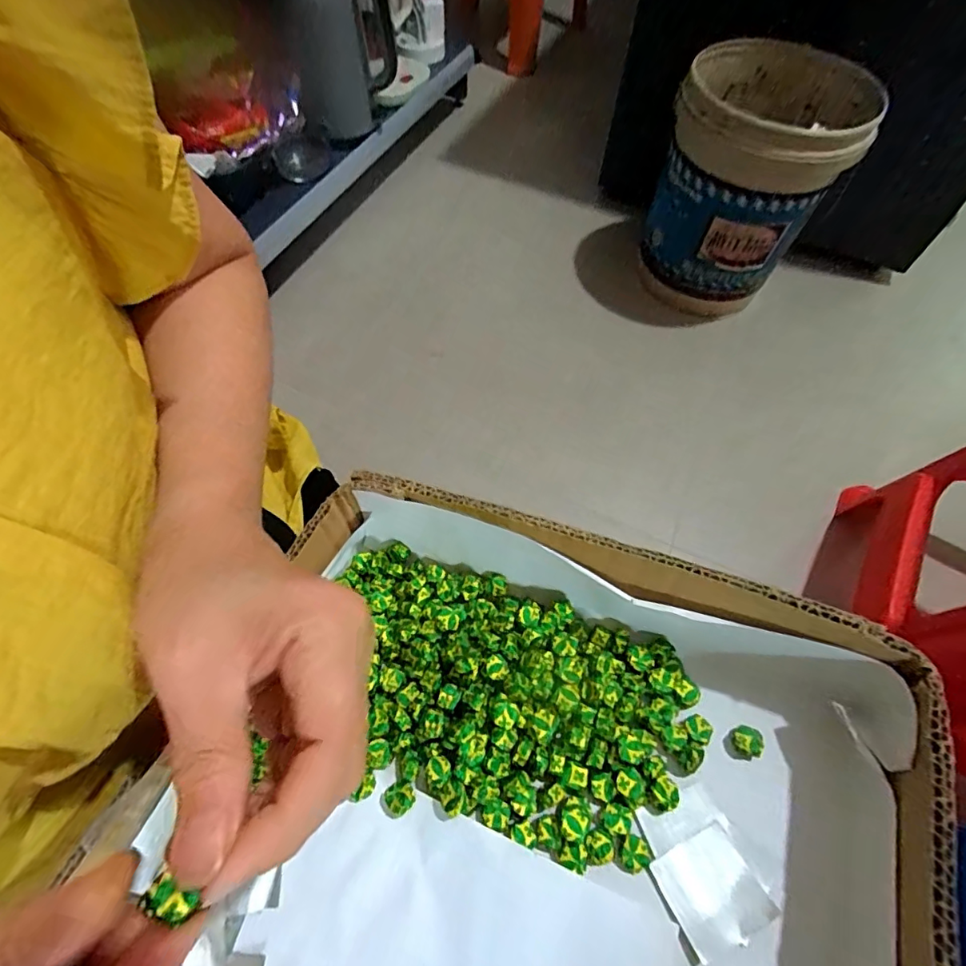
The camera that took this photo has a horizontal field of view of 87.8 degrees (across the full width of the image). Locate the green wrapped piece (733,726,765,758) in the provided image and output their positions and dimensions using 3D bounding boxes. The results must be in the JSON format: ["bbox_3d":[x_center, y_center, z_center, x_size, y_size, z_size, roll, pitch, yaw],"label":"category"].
[{"bbox_3d":[0.122,0.119,0.231,0.012,0.007,0.012,19,62,8],"label":"green wrapped piece"}]

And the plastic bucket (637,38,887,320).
[{"bbox_3d":[0.415,-0.479,0.821,0.244,0.332,0.244,1,61,-2],"label":"plastic bucket"}]

